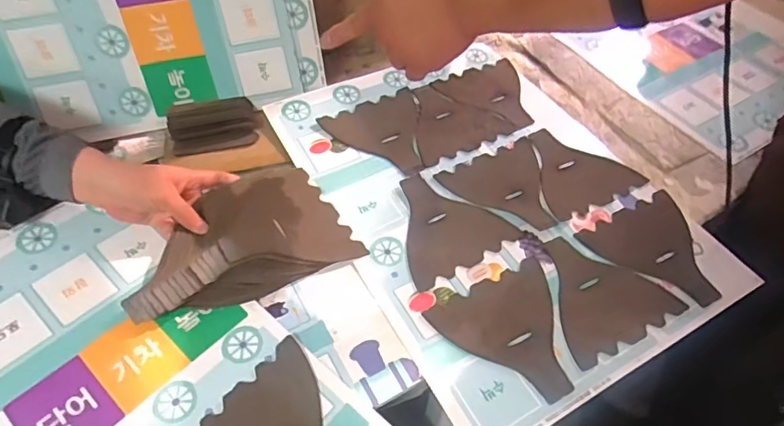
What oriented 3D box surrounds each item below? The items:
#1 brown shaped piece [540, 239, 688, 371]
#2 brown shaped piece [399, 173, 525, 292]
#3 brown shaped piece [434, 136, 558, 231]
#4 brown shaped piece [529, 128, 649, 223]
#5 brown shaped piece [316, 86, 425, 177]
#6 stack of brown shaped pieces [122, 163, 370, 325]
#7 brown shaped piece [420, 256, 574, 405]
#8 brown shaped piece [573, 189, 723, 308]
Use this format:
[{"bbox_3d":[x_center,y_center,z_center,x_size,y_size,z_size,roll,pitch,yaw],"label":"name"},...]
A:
[{"bbox_3d":[0.224,0.084,0.576,0.138,0.008,0.138,-23,55,-19],"label":"brown shaped piece"},{"bbox_3d":[0.062,0.009,0.633,0.141,0.007,0.141,-23,58,-19],"label":"brown shaped piece"},{"bbox_3d":[0.155,-0.029,0.672,0.142,0.008,0.135,-23,56,-19],"label":"brown shaped piece"},{"bbox_3d":[0.241,-0.063,0.700,0.144,0.004,0.141,-23,56,-19],"label":"brown shaped piece"},{"bbox_3d":[-0.003,-0.108,0.719,0.144,0.008,0.146,-24,56,-20],"label":"brown shaped piece"},{"bbox_3d":[-0.175,0.025,0.592,0.239,0.040,0.143,-20,55,-17],"label":"stack of brown shaped pieces"},{"bbox_3d":[0.134,0.128,0.544,0.142,0.004,0.141,-22,55,-18],"label":"brown shaped piece"},{"bbox_3d":[0.320,0.048,0.612,0.140,0.008,0.140,-22,55,-19],"label":"brown shaped piece"}]

